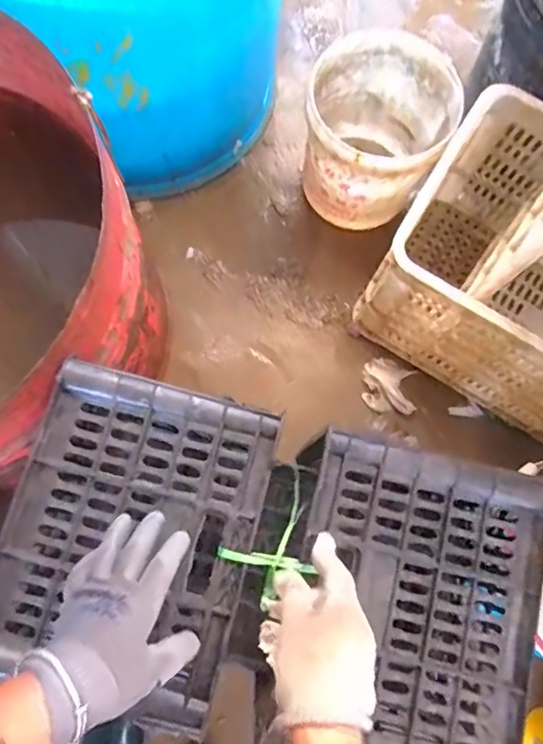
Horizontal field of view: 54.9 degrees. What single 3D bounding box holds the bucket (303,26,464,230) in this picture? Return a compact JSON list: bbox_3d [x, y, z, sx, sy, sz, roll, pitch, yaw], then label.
[{"bbox_3d":[0.175,-0.412,0.932,0.229,0.212,0.252,28,77,6],"label":"bucket"}]

